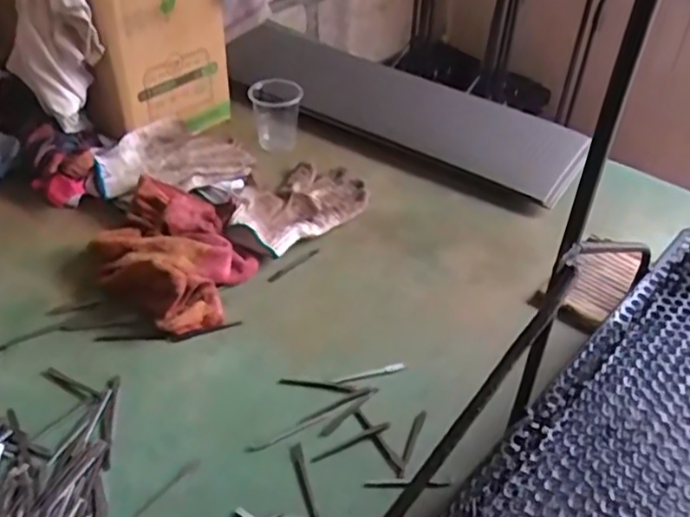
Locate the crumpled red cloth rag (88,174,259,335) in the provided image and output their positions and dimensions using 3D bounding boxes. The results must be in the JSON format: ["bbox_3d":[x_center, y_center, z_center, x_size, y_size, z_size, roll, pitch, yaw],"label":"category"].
[{"bbox_3d":[-0.181,-0.014,0.691,0.147,0.048,0.213,-21,46,-26],"label":"crumpled red cloth rag"}]

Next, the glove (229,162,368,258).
[{"bbox_3d":[-0.054,-0.063,0.773,0.117,0.028,0.167,28,46,27],"label":"glove"}]

